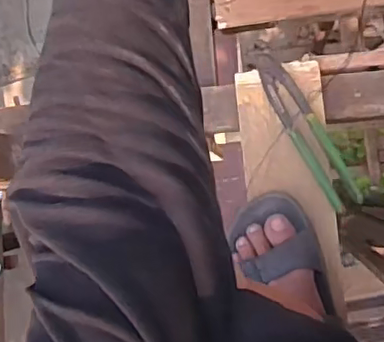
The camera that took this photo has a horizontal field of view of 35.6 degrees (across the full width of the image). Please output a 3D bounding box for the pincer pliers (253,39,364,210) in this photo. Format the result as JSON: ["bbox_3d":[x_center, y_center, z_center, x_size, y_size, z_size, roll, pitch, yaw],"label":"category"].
[{"bbox_3d":[0.130,-0.054,0.702,0.039,0.017,0.215,-31,87,7],"label":"pincer pliers"}]

